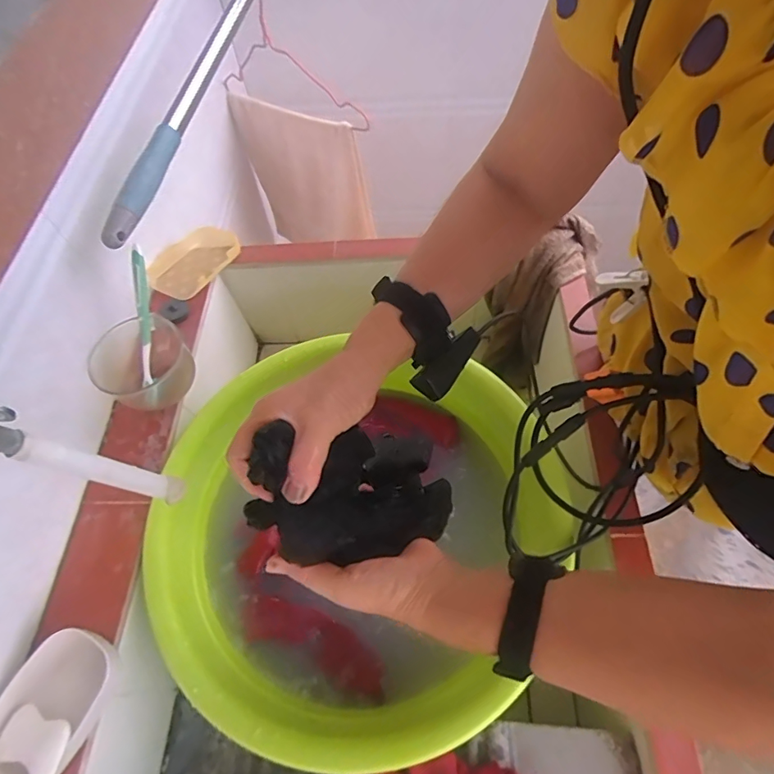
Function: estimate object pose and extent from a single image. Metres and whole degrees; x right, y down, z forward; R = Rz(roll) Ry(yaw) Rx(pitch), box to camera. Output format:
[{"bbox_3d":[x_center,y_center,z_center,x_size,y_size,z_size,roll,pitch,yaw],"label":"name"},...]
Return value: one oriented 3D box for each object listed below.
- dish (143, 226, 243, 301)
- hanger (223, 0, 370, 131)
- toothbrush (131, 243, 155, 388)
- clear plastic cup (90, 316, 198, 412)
[{"bbox_3d":[-0.275,-0.184,0.692,0.090,0.025,0.128,23,64,15],"label":"dish"},{"bbox_3d":[-0.177,-0.556,0.791,0.323,0.194,0.033,30,66,18],"label":"hanger"},{"bbox_3d":[-0.283,-0.082,0.557,0.011,0.025,0.155,-1,97,3],"label":"toothbrush"},{"bbox_3d":[-0.282,-0.023,0.566,0.099,0.070,0.105,-1,60,2],"label":"clear plastic cup"}]

